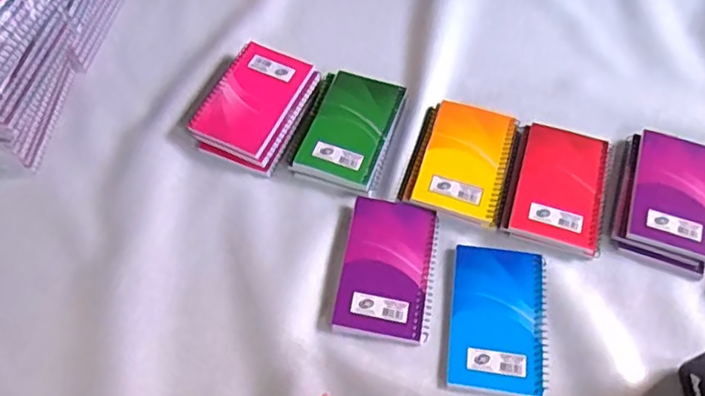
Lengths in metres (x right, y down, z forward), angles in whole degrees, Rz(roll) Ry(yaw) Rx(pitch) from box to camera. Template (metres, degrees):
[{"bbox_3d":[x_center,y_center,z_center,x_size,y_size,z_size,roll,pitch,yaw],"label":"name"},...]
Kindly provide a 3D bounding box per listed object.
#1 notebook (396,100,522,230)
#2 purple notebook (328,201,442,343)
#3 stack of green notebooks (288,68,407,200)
[{"bbox_3d":[0.112,-0.039,0.610,0.099,0.013,0.128,17,62,9],"label":"notebook"},{"bbox_3d":[0.034,0.064,0.554,0.081,0.008,0.131,9,61,4],"label":"purple notebook"},{"bbox_3d":[-0.001,-0.072,0.627,0.092,0.016,0.135,17,62,9],"label":"stack of green notebooks"}]

